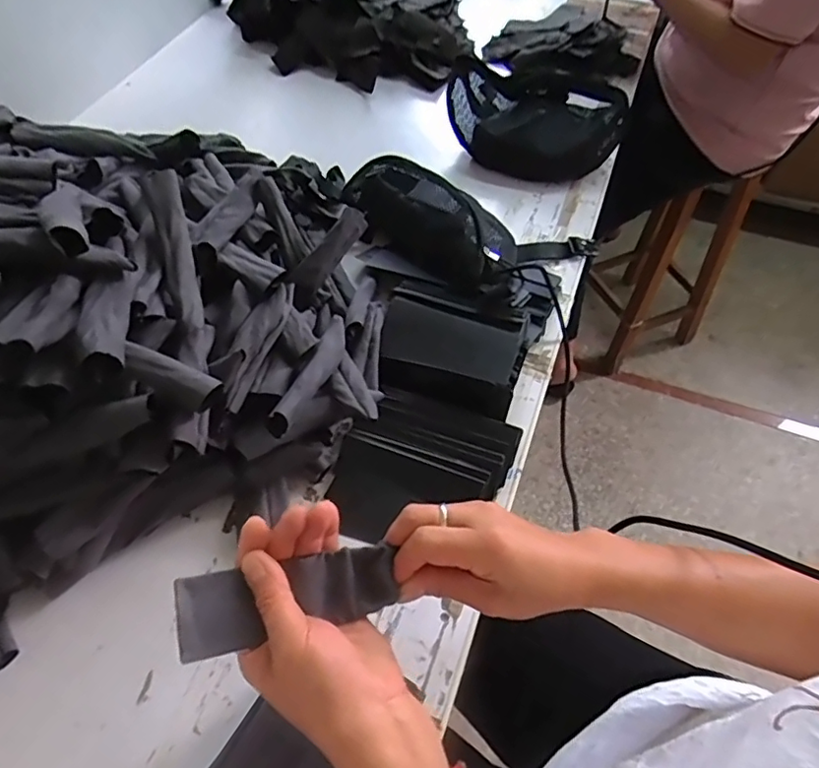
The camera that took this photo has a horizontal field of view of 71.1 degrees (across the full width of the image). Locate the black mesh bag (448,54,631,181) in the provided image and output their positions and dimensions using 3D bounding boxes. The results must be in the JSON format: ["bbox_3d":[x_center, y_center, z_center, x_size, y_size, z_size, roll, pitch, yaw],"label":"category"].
[{"bbox_3d":[0.183,-0.411,0.878,0.263,0.090,0.156,26,59,15],"label":"black mesh bag"}]

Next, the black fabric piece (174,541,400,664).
[{"bbox_3d":[-0.072,0.129,0.345,0.125,0.008,0.044,-5,69,-17],"label":"black fabric piece"}]

